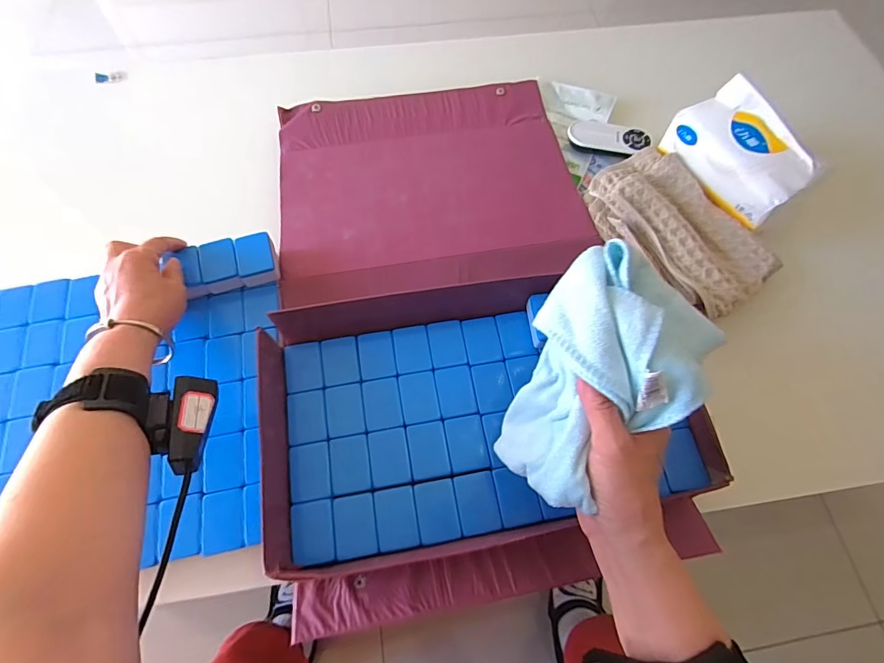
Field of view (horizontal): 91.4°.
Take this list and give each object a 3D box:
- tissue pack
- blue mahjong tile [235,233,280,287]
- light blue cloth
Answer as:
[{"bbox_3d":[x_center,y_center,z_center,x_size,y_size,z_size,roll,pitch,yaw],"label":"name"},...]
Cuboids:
[{"bbox_3d":[0.352,-0.213,0.512,0.072,0.083,0.156,-32,71,-15],"label":"tissue pack"},{"bbox_3d":[-0.197,-0.078,0.463,0.040,0.021,0.053,-17,68,-9],"label":"blue mahjong tile"},{"bbox_3d":[0.107,0.034,0.307,0.110,0.101,0.160,34,69,12],"label":"light blue cloth"}]

